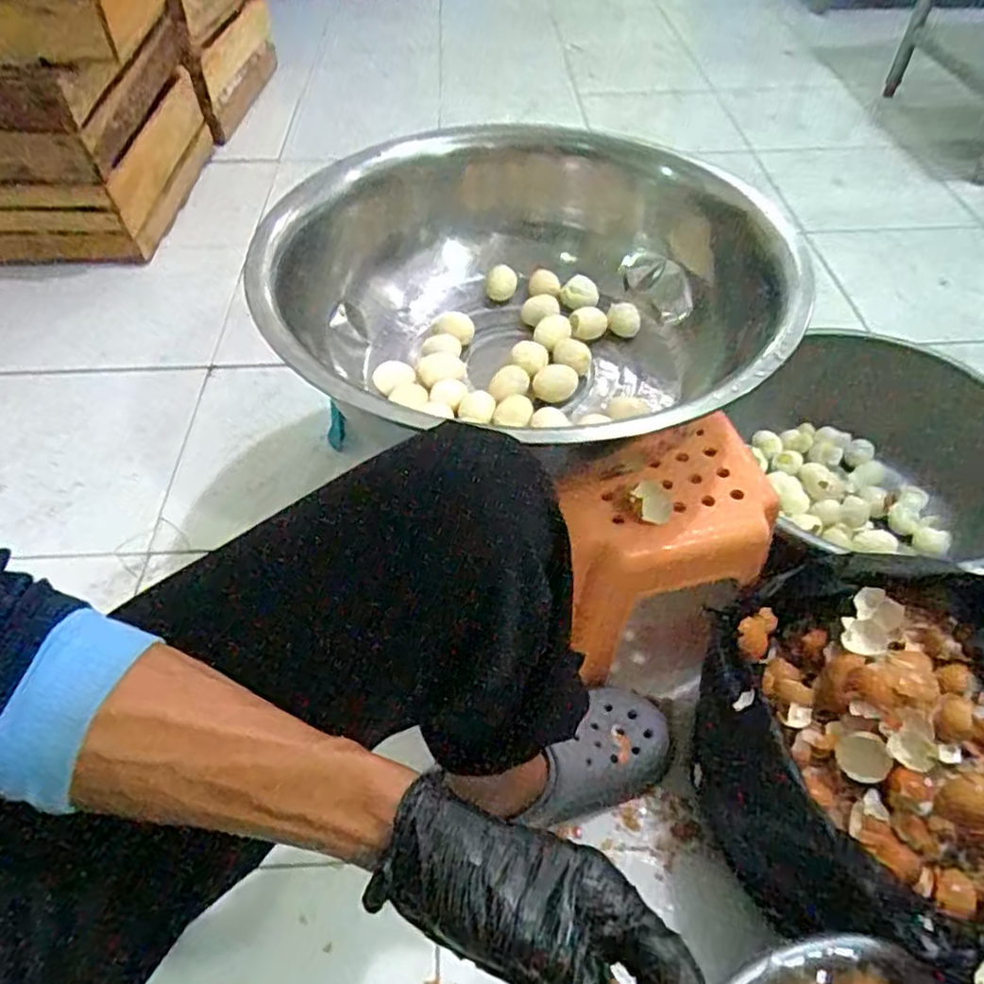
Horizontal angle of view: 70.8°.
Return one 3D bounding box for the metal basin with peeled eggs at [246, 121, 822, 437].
[{"bbox_3d":[0.043,-0.199,0.762,0.498,0.198,0.487,0,49,0],"label":"metal basin with peeled eggs"}]

